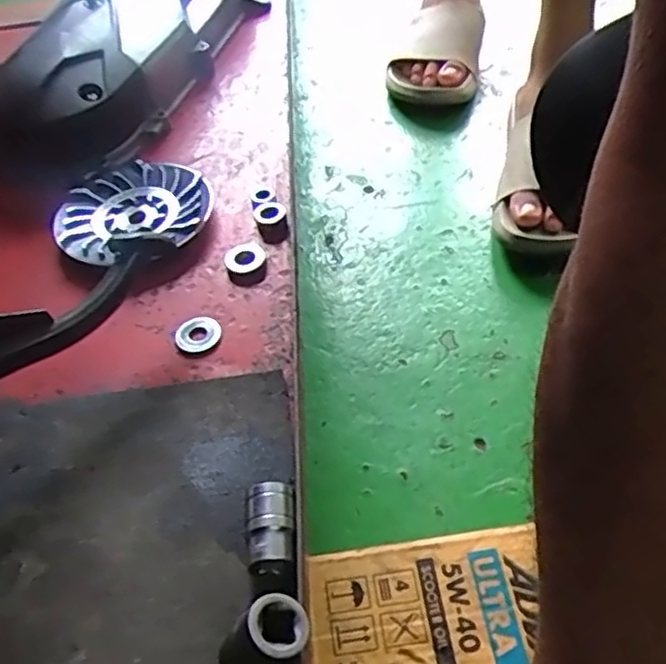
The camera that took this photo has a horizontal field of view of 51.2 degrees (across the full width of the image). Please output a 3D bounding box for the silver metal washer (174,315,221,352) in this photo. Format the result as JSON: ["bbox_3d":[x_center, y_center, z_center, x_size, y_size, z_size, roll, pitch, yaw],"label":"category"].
[{"bbox_3d":[-0.087,0.001,0.444,0.029,0.006,0.026,-15,49,-7],"label":"silver metal washer"}]

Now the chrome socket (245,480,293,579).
[{"bbox_3d":[-0.030,0.096,0.333,0.022,0.025,0.041,-4,48,3],"label":"chrome socket"}]

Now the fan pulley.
[{"bbox_3d":[-0.150,-0.091,0.522,0.113,0.019,0.107,-16,49,-7],"label":"fan pulley"}]

